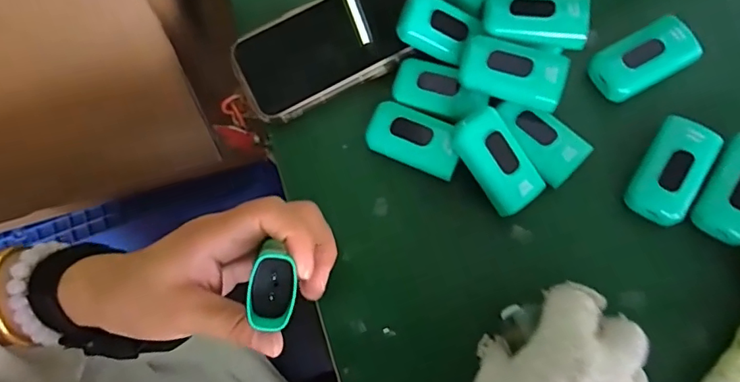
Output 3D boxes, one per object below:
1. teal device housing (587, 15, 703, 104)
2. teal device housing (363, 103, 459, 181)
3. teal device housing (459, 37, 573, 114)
[{"bbox_3d":[0.191,-0.092,0.355,0.071,0.015,0.038,-27,76,-6],"label":"teal device housing"},{"bbox_3d":[0.030,-0.036,0.348,0.064,0.017,0.035,24,77,8],"label":"teal device housing"},{"bbox_3d":[0.095,-0.080,0.339,0.068,0.019,0.037,18,76,6],"label":"teal device housing"}]

